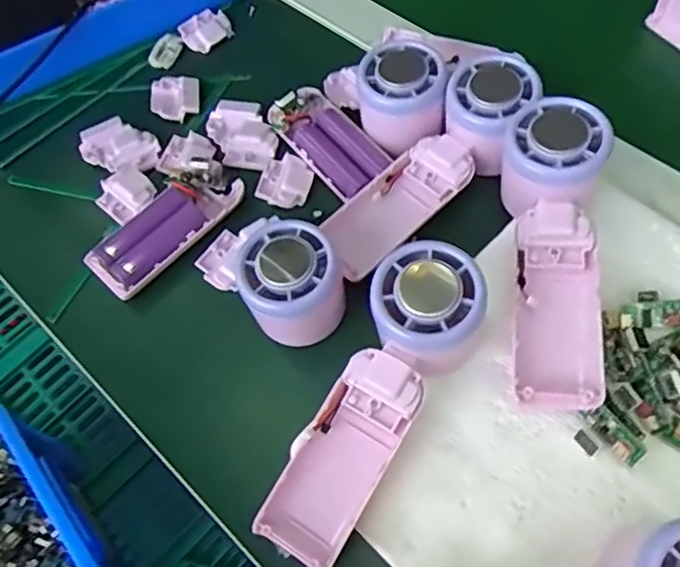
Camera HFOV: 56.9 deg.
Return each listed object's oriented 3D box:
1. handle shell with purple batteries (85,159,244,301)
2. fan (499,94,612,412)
[{"bbox_3d":[-0.112,-0.038,0.406,0.042,0.022,0.106,40,74,23],"label":"handle shell with purple batteries"},{"bbox_3d":[0.114,-0.018,0.337,0.056,0.048,0.168,5,70,10],"label":"fan"}]

